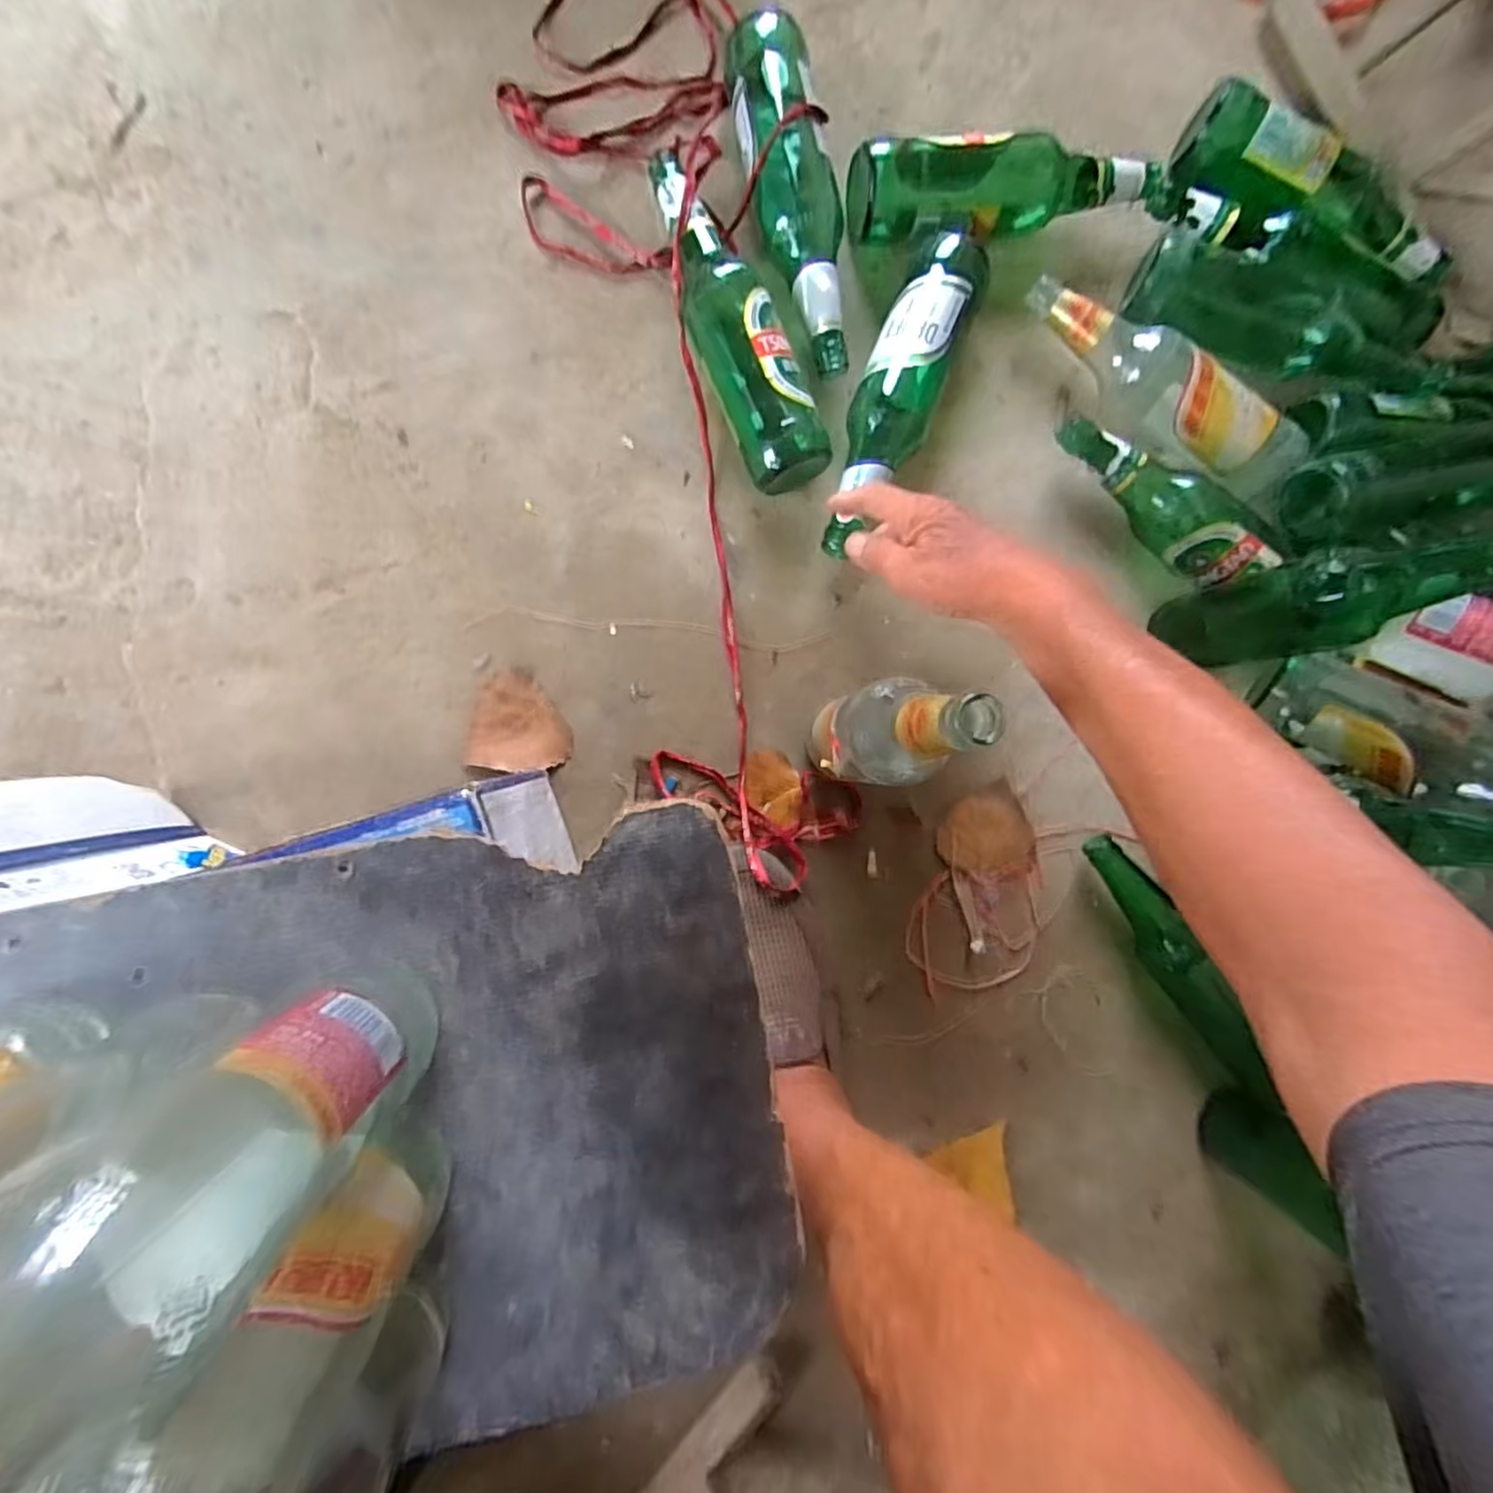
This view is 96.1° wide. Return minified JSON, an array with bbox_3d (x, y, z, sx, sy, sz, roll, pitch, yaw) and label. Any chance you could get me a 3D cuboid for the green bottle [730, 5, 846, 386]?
[{"bbox_3d":[0.040,-0.435,0.543,0.068,0.058,0.281,-14,89,-6],"label":"green bottle"}]

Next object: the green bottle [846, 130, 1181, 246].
[{"bbox_3d":[0.226,-0.464,0.564,0.286,0.068,0.067,-10,89,-6],"label":"green bottle"}]

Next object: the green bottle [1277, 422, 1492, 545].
[{"bbox_3d":[0.577,-0.228,0.540,0.259,0.064,0.066,-17,91,-5],"label":"green bottle"}]

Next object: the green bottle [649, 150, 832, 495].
[{"bbox_3d":[-0.007,-0.335,0.533,0.077,0.066,0.267,-20,91,-5],"label":"green bottle"}]

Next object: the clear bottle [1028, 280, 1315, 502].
[{"bbox_3d":[0.348,-0.306,0.573,0.261,0.065,0.061,37,85,-3],"label":"clear bottle"}]

